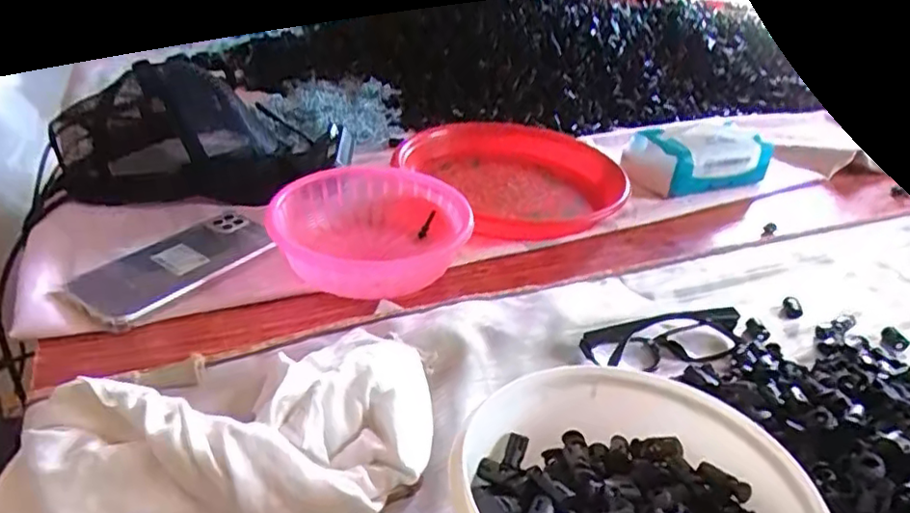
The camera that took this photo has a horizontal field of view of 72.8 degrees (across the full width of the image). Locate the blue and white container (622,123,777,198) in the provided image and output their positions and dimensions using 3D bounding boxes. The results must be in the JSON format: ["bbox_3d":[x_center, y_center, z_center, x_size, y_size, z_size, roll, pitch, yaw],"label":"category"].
[{"bbox_3d":[0.286,-0.119,0.746,0.177,0.063,0.089,-10,34,-22],"label":"blue and white container"}]

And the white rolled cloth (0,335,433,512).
[{"bbox_3d":[-0.114,0.106,0.330,0.222,0.065,0.127,-7,33,-17],"label":"white rolled cloth"}]

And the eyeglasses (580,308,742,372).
[{"bbox_3d":[0.162,0.061,0.462,0.138,0.025,0.041,-10,34,-21],"label":"eyeglasses"}]

